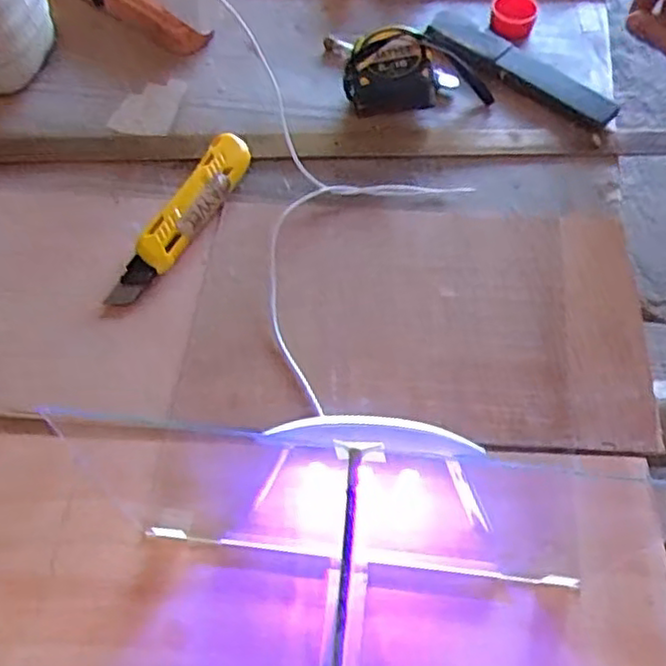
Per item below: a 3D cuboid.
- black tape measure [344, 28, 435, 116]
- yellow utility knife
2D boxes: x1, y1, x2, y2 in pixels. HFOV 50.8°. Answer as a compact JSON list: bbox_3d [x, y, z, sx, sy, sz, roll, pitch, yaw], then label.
[{"bbox_3d":[0.046,-0.214,0.577,0.073,0.047,0.054,-1,61,0],"label":"black tape measure"},{"bbox_3d":[-0.109,-0.086,0.518,0.032,0.023,0.161,26,64,14],"label":"yellow utility knife"}]

